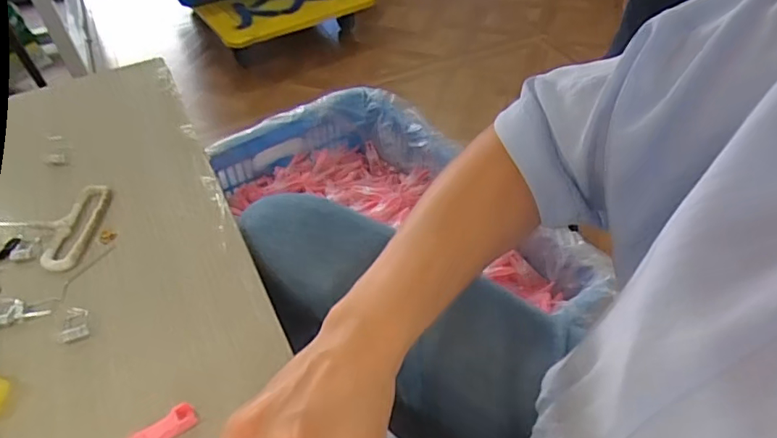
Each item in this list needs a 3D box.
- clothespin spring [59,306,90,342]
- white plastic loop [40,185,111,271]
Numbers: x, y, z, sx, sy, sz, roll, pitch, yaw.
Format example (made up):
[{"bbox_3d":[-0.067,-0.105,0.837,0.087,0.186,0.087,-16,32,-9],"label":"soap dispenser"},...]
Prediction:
[{"bbox_3d":[-0.206,0.067,0.348,0.017,0.004,0.028,-19,49,-16],"label":"clothespin spring"},{"bbox_3d":[-0.237,0.005,0.408,0.029,0.006,0.083,2,46,3],"label":"white plastic loop"}]

